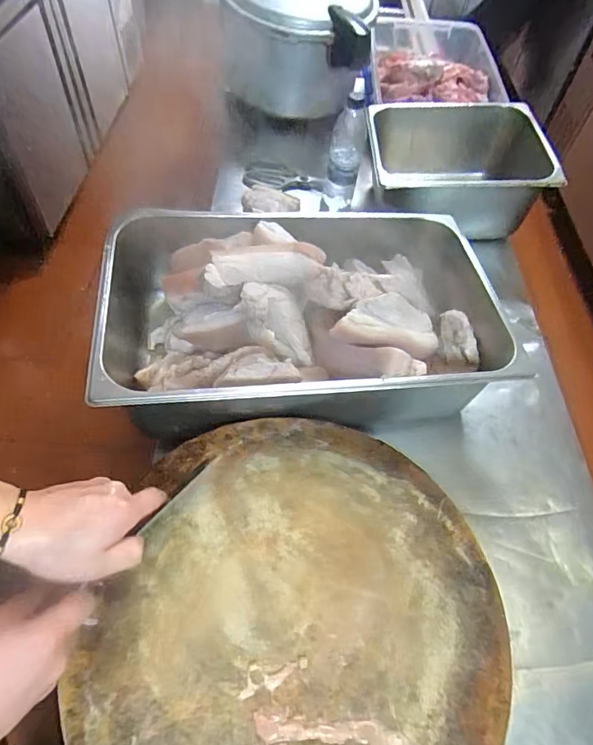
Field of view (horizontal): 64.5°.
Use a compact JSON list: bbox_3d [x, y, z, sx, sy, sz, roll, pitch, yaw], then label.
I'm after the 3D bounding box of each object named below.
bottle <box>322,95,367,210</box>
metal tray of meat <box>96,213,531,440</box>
[{"bbox_3d":[0.093,-0.414,0.912,0.064,0.214,0.050,12,56,3],"label":"bottle"},{"bbox_3d":[0.010,-0.091,0.657,0.547,0.155,0.349,-6,57,-9],"label":"metal tray of meat"}]

